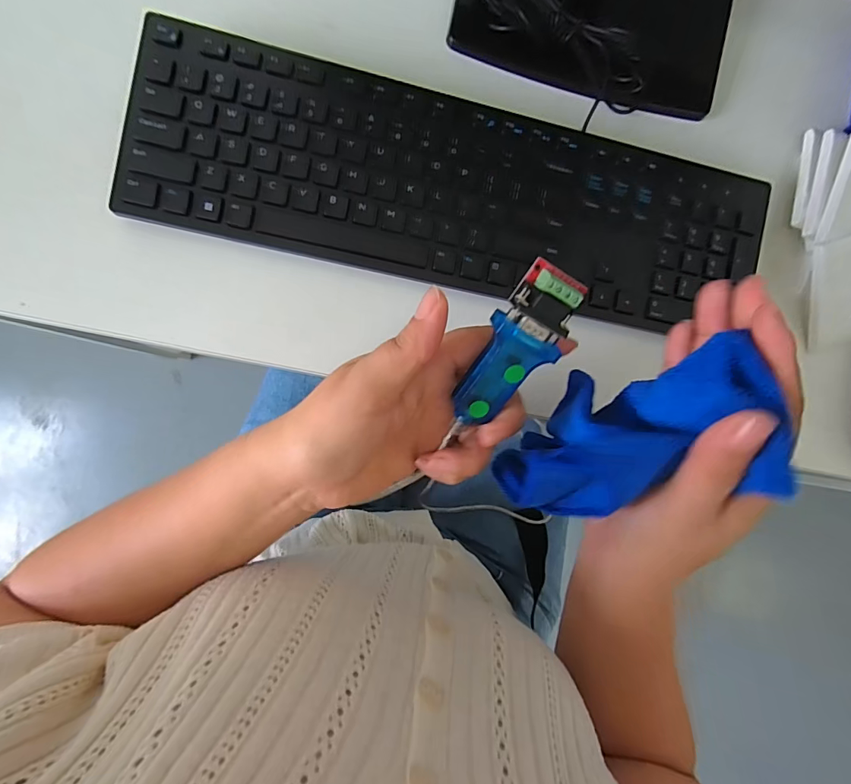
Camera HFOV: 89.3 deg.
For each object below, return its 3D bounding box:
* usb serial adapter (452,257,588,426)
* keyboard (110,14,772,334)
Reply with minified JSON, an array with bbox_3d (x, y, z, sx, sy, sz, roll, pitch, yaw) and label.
[{"bbox_3d":[0.044,-0.019,0.211,0.034,0.013,0.085,29,111,-6],"label":"usb serial adapter"},{"bbox_3d":[0.027,-0.135,0.288,0.418,0.017,0.124,11,89,-7],"label":"keyboard"}]

